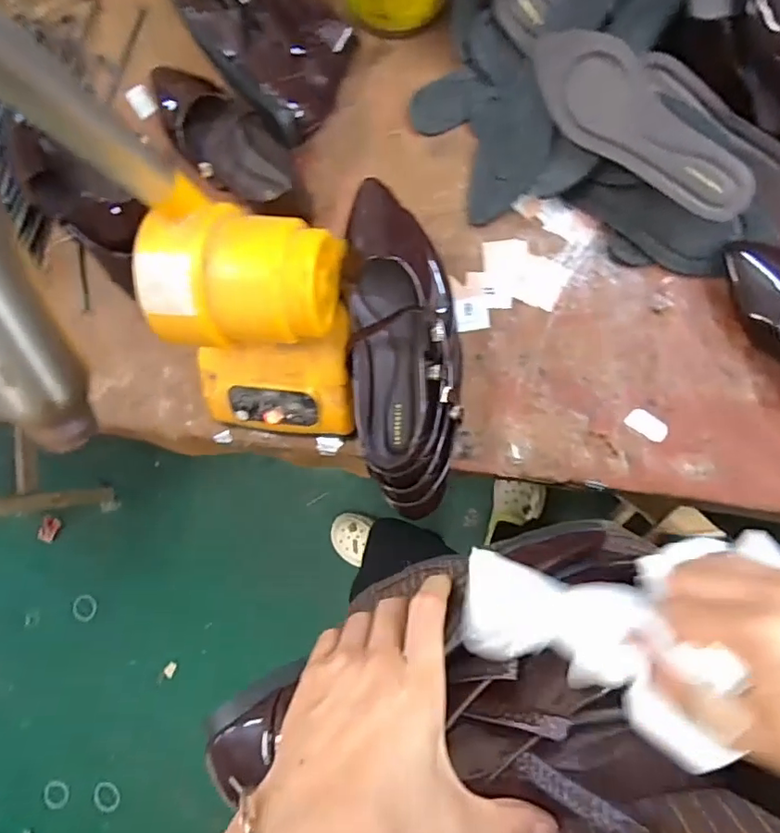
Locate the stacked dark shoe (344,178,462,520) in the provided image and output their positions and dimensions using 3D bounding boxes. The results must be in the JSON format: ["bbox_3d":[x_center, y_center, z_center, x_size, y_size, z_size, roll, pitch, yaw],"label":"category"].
[{"bbox_3d":[0.015,-0.062,0.549,0.103,0.127,0.295,-7,87,8],"label":"stacked dark shoe"}]

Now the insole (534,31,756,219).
[{"bbox_3d":[0.227,-0.273,0.513,0.076,0.017,0.246,-43,81,29],"label":"insole"}]

